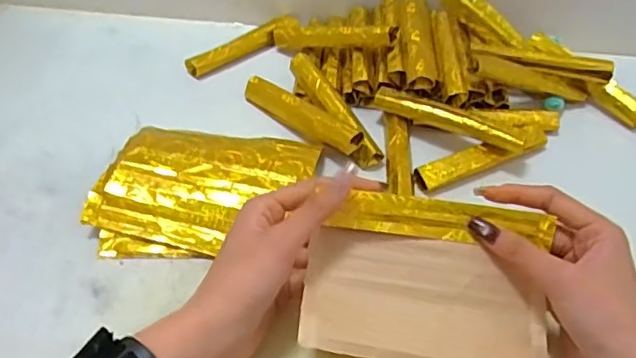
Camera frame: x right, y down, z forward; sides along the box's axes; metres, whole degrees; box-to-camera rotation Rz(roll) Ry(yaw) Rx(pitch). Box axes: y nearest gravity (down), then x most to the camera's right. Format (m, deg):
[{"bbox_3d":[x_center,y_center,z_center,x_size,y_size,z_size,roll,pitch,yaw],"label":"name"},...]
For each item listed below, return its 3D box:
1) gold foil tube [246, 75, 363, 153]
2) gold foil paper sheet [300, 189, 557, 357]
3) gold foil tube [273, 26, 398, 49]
[{"bbox_3d":[-0.017,-0.059,0.518,0.128,0.026,0.026,34,53,26],"label":"gold foil tube"},{"bbox_3d":[0.069,0.063,0.365,0.146,0.021,0.102,11,68,-4],"label":"gold foil paper sheet"},{"bbox_3d":[0.012,-0.140,0.580,0.134,0.022,0.021,8,42,35],"label":"gold foil tube"}]

